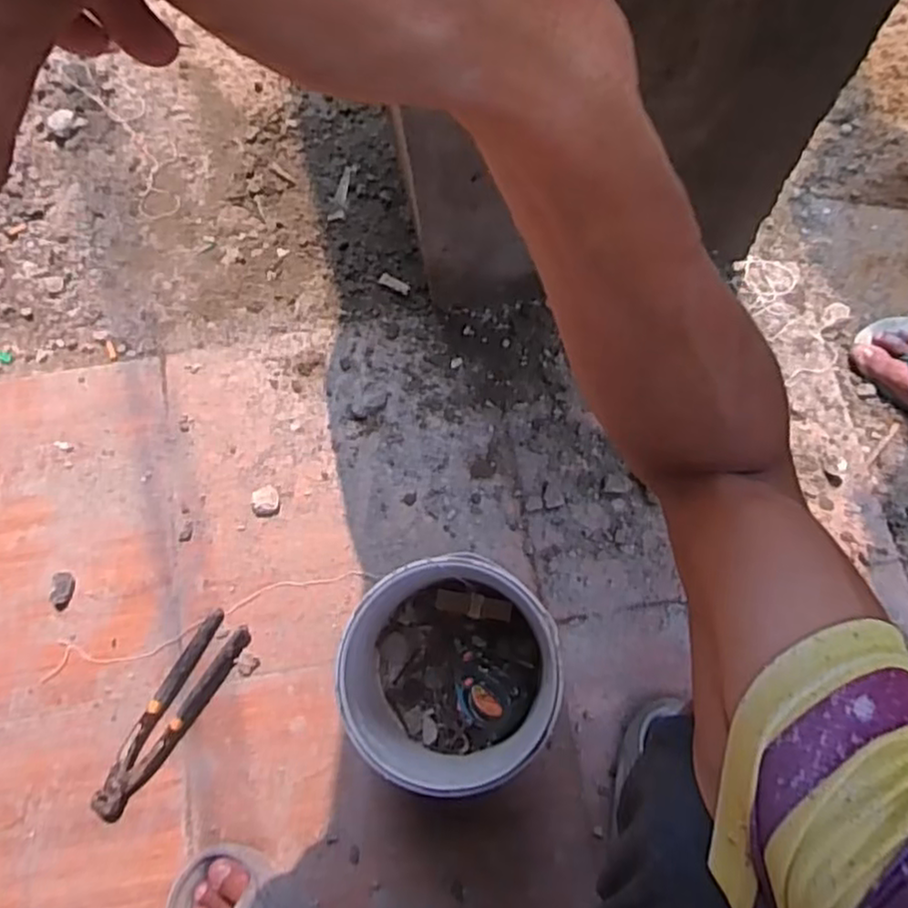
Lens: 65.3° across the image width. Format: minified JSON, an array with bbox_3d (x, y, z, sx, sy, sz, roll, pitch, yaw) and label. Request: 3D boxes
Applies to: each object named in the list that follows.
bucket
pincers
[{"bbox_3d":[-0.002,0.201,0.665,0.173,0.190,0.180,-1,73,3],"label":"bucket"},{"bbox_3d":[-0.297,0.269,0.737,0.053,0.016,0.218,31,77,11],"label":"pincers"}]

